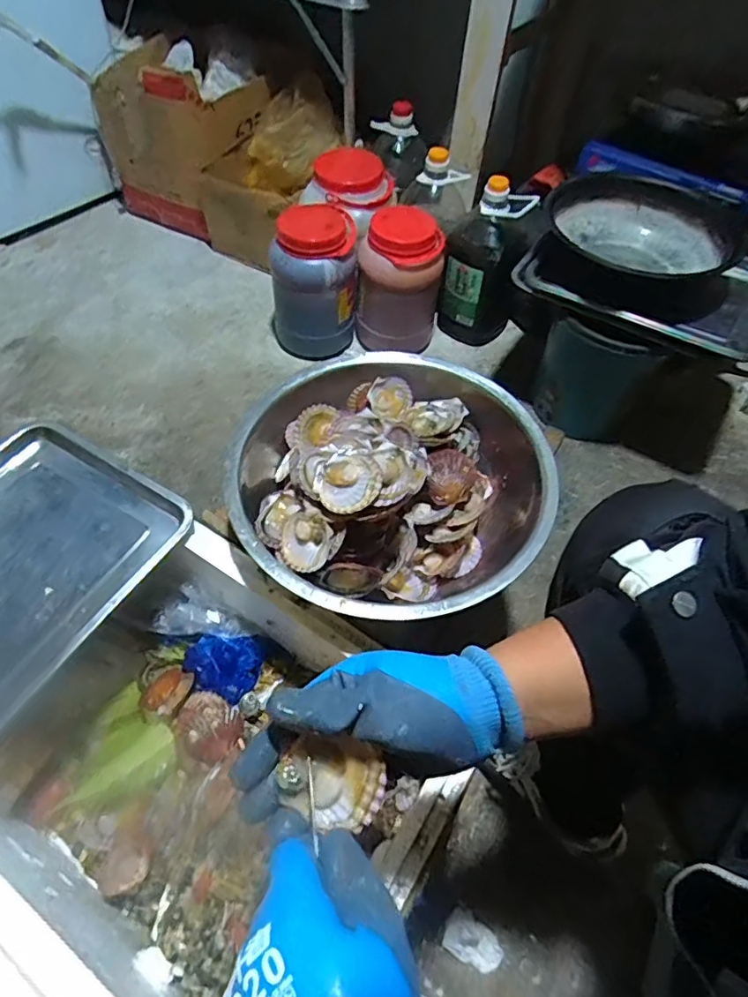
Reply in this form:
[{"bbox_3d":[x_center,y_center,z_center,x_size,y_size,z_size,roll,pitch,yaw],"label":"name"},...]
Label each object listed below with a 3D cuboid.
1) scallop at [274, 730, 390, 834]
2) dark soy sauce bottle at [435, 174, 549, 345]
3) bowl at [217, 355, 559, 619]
[{"bbox_3d":[-0.024,0.174,0.350,0.062,0.019,0.047,28,58,16],"label":"scallop"},{"bbox_3d":[0.239,-0.497,1.210,0.156,0.313,0.120,19,56,10],"label":"dark soy sauce bottle"},{"bbox_3d":[0.018,-0.023,0.669,0.359,0.138,0.362,2,55,-2],"label":"bowl"}]

